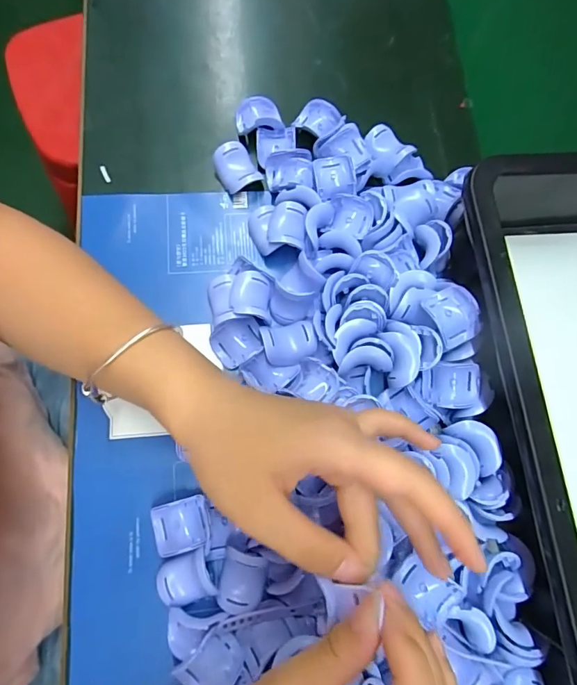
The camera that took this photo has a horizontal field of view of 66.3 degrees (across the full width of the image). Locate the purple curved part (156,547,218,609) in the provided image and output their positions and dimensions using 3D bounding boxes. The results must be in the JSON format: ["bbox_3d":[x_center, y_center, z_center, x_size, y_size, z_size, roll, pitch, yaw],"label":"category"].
[{"bbox_3d":[-0.064,0.147,0.272,0.034,0.013,0.028,-19,79,-10],"label":"purple curved part"}]

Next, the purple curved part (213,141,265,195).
[{"bbox_3d":[-0.041,-0.136,0.347,0.029,0.019,0.038,-26,80,-12],"label":"purple curved part"}]

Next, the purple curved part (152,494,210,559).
[{"bbox_3d":[-0.069,0.118,0.283,0.035,0.009,0.031,-13,78,-9],"label":"purple curved part"}]

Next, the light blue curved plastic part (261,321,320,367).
[{"bbox_3d":[0.002,0.001,0.311,0.037,0.015,0.031,-13,78,-9],"label":"light blue curved plastic part"}]

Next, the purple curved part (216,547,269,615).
[{"bbox_3d":[-0.028,0.148,0.272,0.026,0.017,0.035,15,75,-2],"label":"purple curved part"}]

